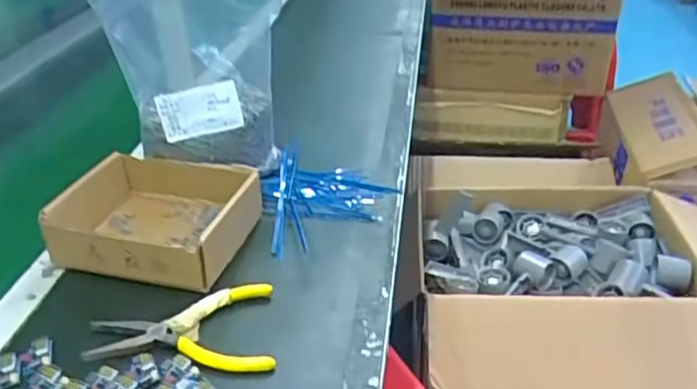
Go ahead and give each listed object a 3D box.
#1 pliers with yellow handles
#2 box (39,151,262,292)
[{"bbox_3d":[-0.135,0.111,0.517,0.145,0.014,0.092,-4,32,-8],"label":"pliers with yellow handles"},{"bbox_3d":[-0.185,0.020,0.628,0.175,0.050,0.152,8,32,12],"label":"box"}]

